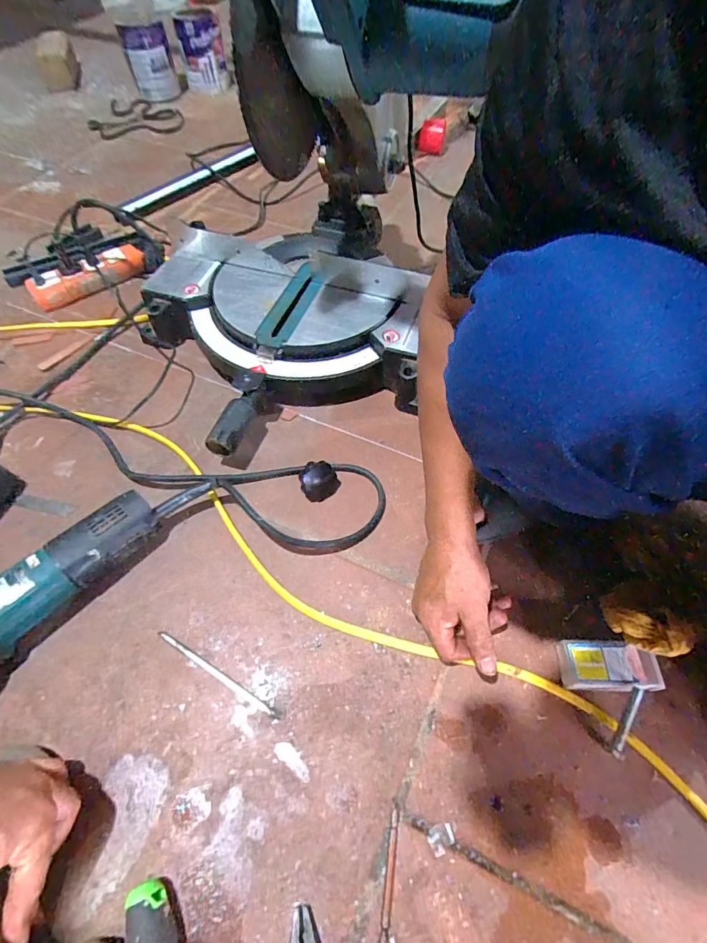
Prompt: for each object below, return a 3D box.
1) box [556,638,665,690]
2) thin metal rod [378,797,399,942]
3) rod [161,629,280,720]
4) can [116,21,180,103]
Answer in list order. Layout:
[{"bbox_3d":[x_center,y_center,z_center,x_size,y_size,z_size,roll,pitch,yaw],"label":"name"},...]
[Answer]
[{"bbox_3d":[0.254,0.194,0.450,0.091,0.024,0.045,1,57,1],"label":"box"},{"bbox_3d":[0.031,0.337,0.377,0.008,0.004,0.097,8,58,5],"label":"thin metal rod"},{"bbox_3d":[-0.141,0.207,0.461,0.152,0.004,0.009,27,61,16],"label":"rod"},{"bbox_3d":[-0.545,-1.109,1.203,0.125,0.134,0.102,-18,59,-11],"label":"can"}]

